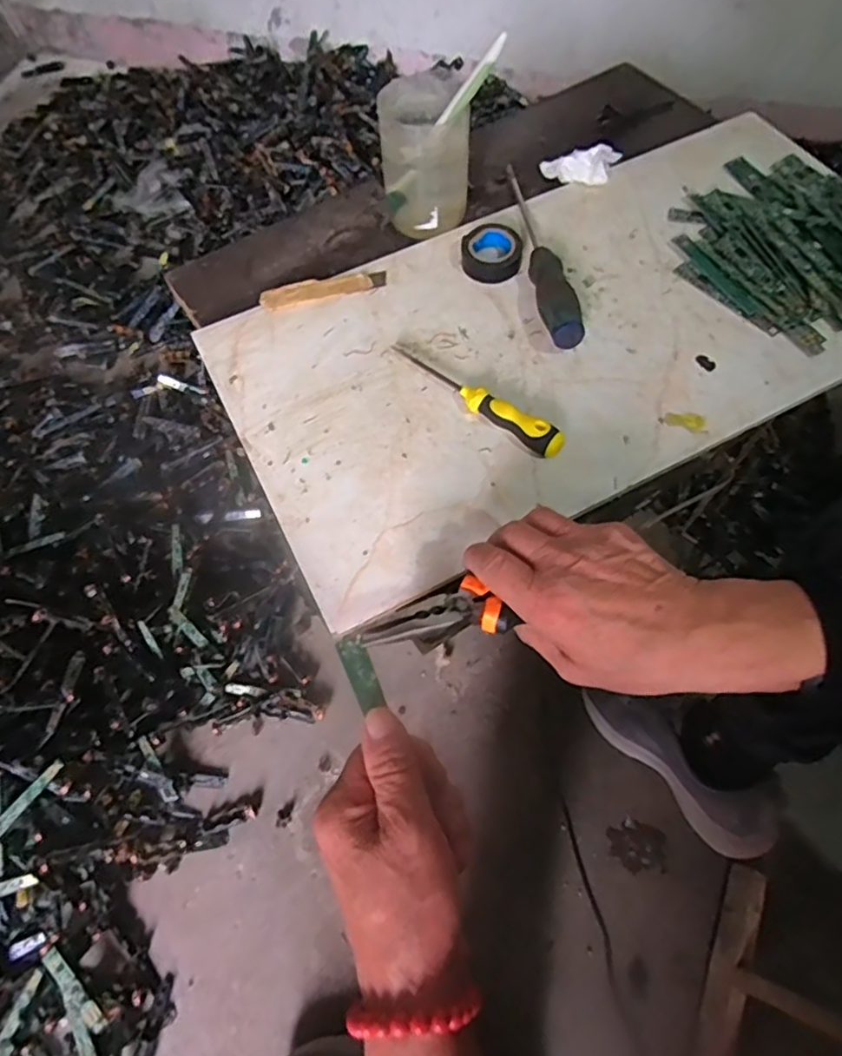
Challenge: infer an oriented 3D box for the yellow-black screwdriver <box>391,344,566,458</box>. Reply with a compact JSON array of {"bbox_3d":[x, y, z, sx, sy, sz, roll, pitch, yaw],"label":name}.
[{"bbox_3d":[0.039,-0.101,0.465,0.157,0.025,0.021,35,69,18],"label":"yellow-black screwdriver"}]

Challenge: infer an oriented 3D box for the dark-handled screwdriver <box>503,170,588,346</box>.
[{"bbox_3d":[0.101,-0.247,0.529,0.029,0.030,0.233,-7,63,-1],"label":"dark-handled screwdriver"}]

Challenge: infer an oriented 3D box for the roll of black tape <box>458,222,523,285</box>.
[{"bbox_3d":[0.063,-0.244,0.535,0.054,0.022,0.059,-1,63,2],"label":"roll of black tape"}]

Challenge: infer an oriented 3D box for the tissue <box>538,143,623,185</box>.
[{"bbox_3d":[0.150,-0.346,0.579,0.070,0.021,0.037,11,64,8],"label":"tissue"}]

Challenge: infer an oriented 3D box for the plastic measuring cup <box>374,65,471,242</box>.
[{"bbox_3d":[0.005,-0.325,0.528,0.077,0.105,0.078,1,65,-1],"label":"plastic measuring cup"}]

